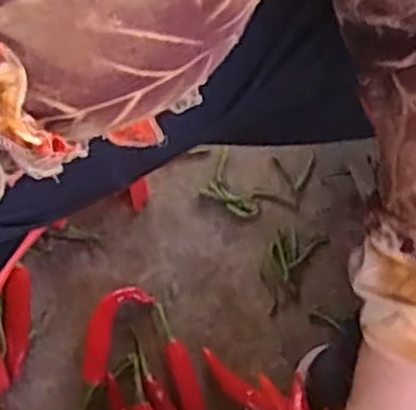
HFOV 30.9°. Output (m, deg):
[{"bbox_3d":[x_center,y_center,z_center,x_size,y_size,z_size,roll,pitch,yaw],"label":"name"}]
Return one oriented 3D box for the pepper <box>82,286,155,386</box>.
[{"bbox_3d":[-0.077,0.097,0.584,0.033,0.014,0.085,27,61,11],"label":"pepper"}]

